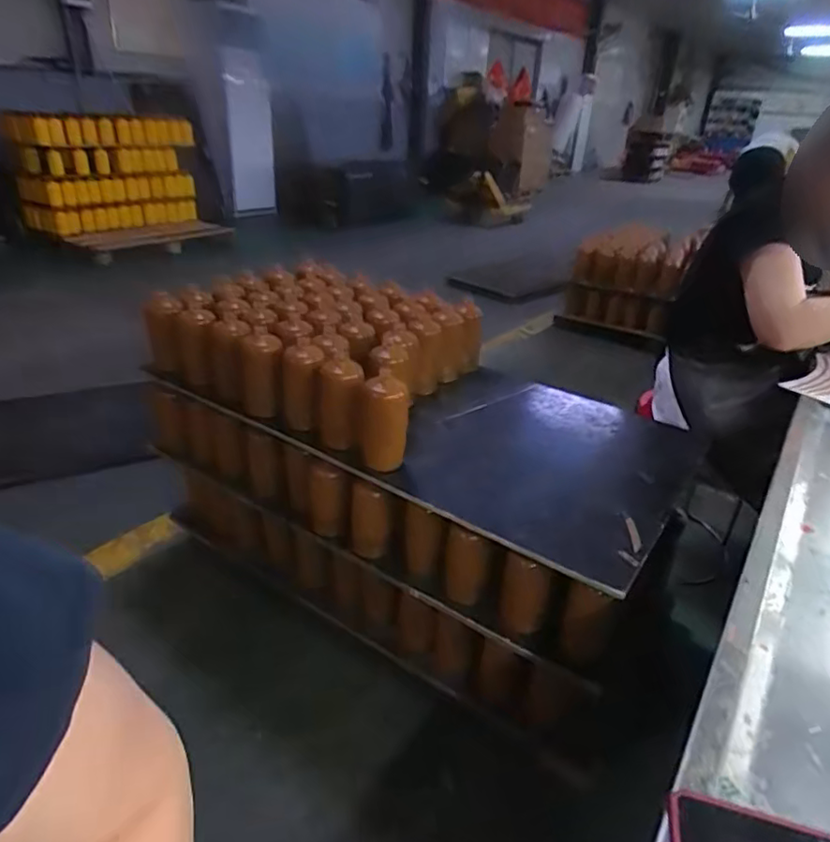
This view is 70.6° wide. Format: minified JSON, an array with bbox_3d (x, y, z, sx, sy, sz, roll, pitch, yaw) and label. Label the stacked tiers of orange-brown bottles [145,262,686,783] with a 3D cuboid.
[{"bbox_3d":[-0.008,0.066,1.381,1.182,0.566,0.659,22,33,29],"label":"stacked tiers of orange-brown bottles"}]

